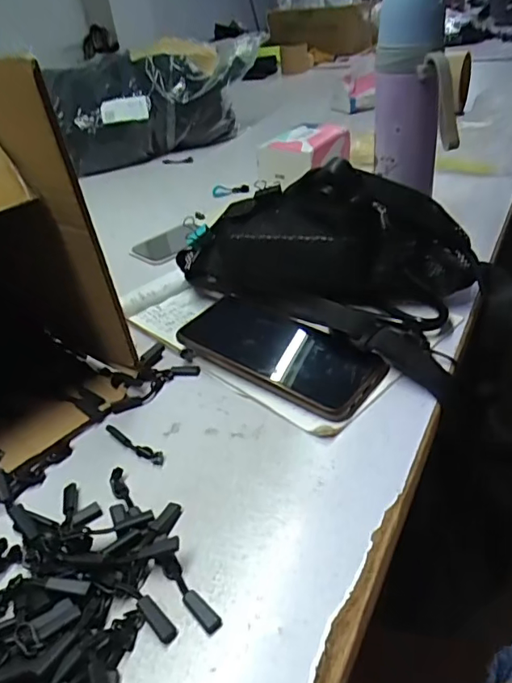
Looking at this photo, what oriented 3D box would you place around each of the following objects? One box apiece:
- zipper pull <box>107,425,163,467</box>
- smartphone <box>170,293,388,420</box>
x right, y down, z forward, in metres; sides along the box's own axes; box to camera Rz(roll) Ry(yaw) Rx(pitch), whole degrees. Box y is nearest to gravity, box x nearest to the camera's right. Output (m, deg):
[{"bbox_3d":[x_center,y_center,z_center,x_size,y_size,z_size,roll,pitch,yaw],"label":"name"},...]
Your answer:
[{"bbox_3d":[-0.088,0.073,0.377,0.057,0.004,0.010,20,43,32],"label":"zipper pull"},{"bbox_3d":[0.017,0.006,0.424,0.163,0.010,0.068,25,53,27],"label":"smartphone"}]

